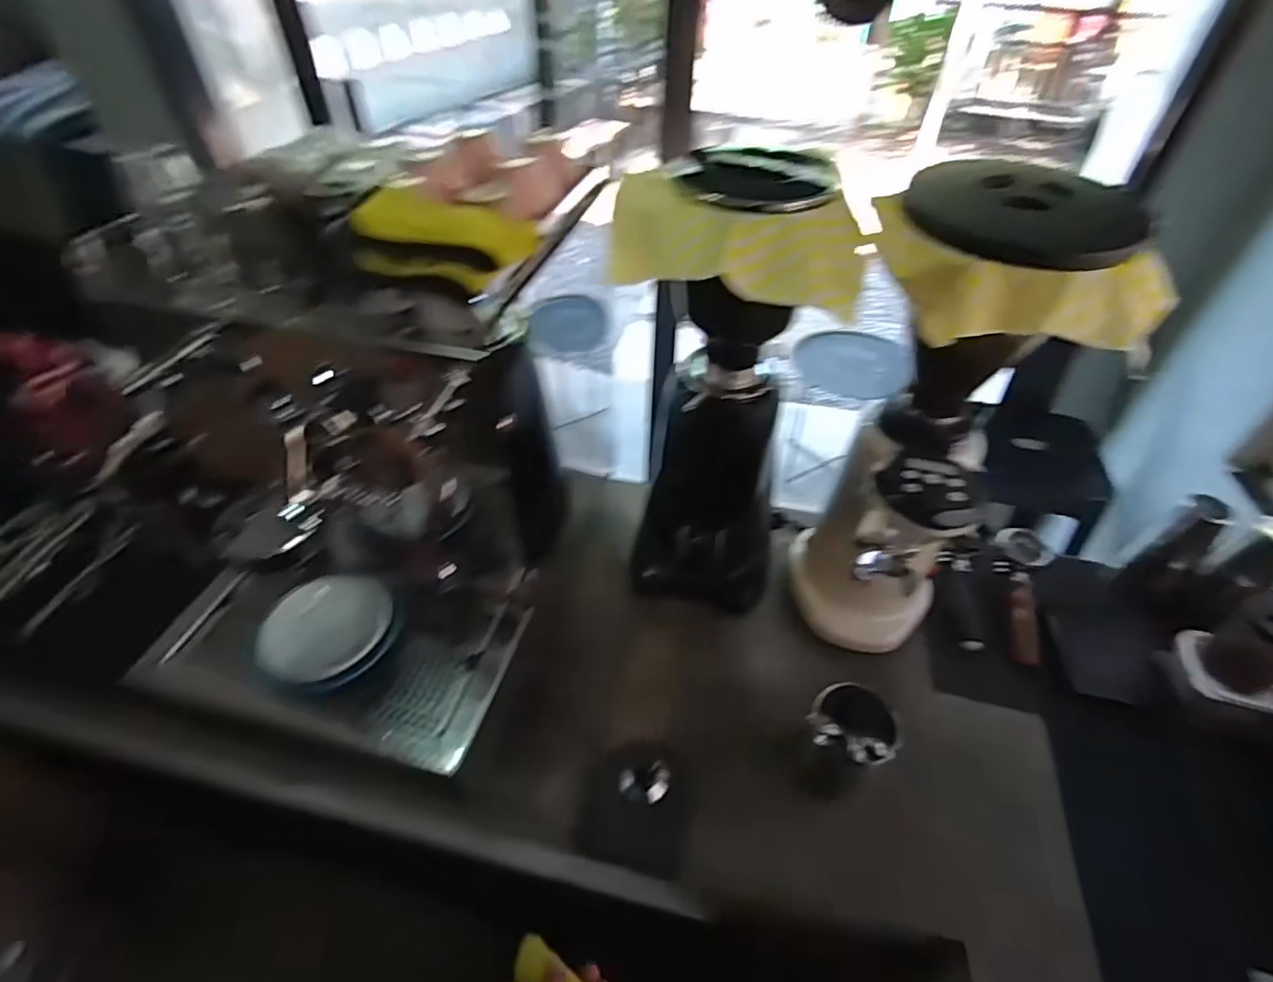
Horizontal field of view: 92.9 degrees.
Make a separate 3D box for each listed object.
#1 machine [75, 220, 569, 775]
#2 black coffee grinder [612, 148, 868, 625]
[{"bbox_3d":[-0.326,-0.014,0.703,0.408,0.468,0.486,7,45,6],"label":"machine"},{"bbox_3d":[0.101,-0.090,0.800,0.245,0.579,0.254,11,45,9],"label":"black coffee grinder"}]

